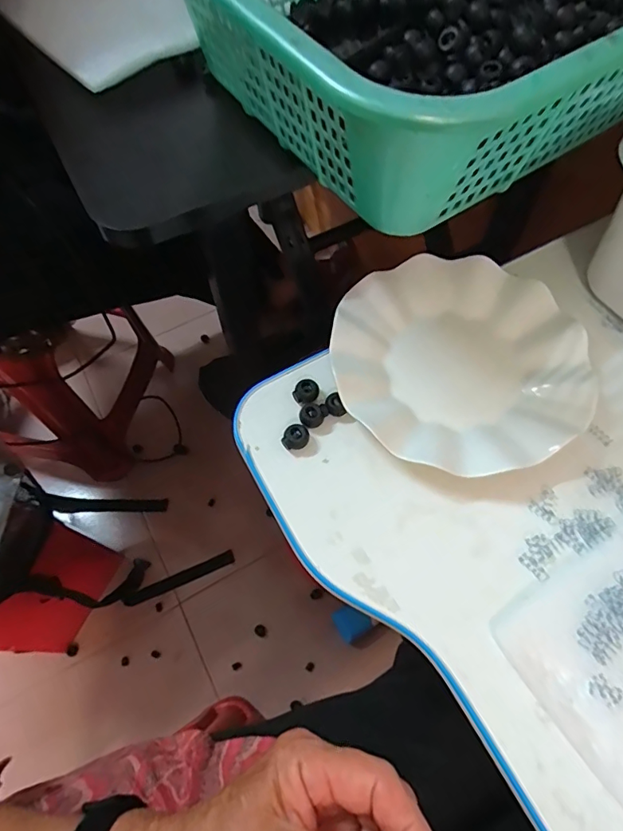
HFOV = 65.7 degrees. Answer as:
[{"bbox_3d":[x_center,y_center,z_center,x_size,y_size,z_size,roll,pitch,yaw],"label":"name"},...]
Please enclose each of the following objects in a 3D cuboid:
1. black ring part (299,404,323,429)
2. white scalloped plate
[{"bbox_3d":[-0.001,0.000,0.350,0.016,0.010,0.018,-29,67,-13],"label":"black ring part"},{"bbox_3d":[0.107,-0.042,0.362,0.178,0.027,0.179,-25,66,-11],"label":"white scalloped plate"}]

